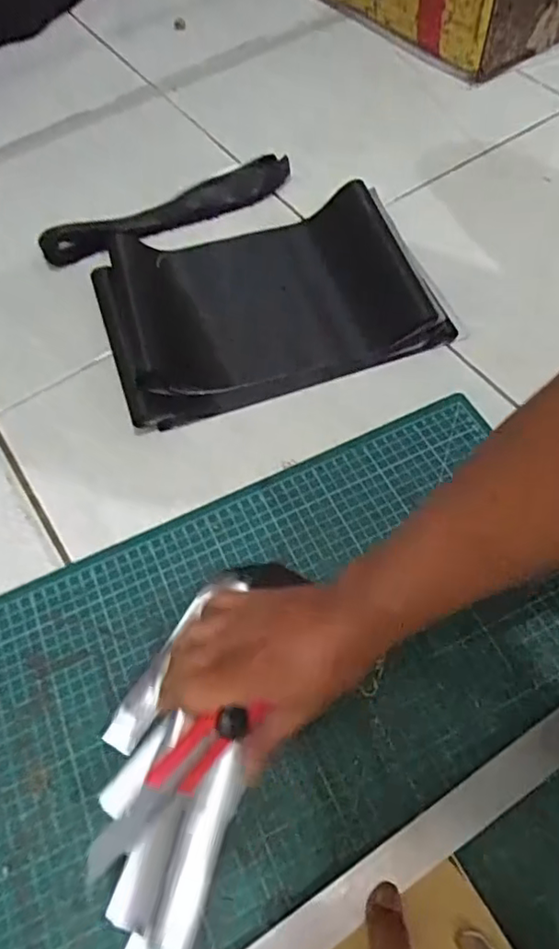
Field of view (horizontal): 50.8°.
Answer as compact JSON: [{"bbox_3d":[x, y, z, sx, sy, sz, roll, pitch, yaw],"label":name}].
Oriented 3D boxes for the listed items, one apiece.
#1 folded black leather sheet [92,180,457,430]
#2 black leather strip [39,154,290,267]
[{"bbox_3d":[-0.021,-0.179,0.587,0.298,0.036,0.224,-18,62,-6],"label":"folded black leather sheet"},{"bbox_3d":[-0.127,-0.300,0.664,0.285,0.026,0.058,-28,63,-11],"label":"black leather strip"}]

